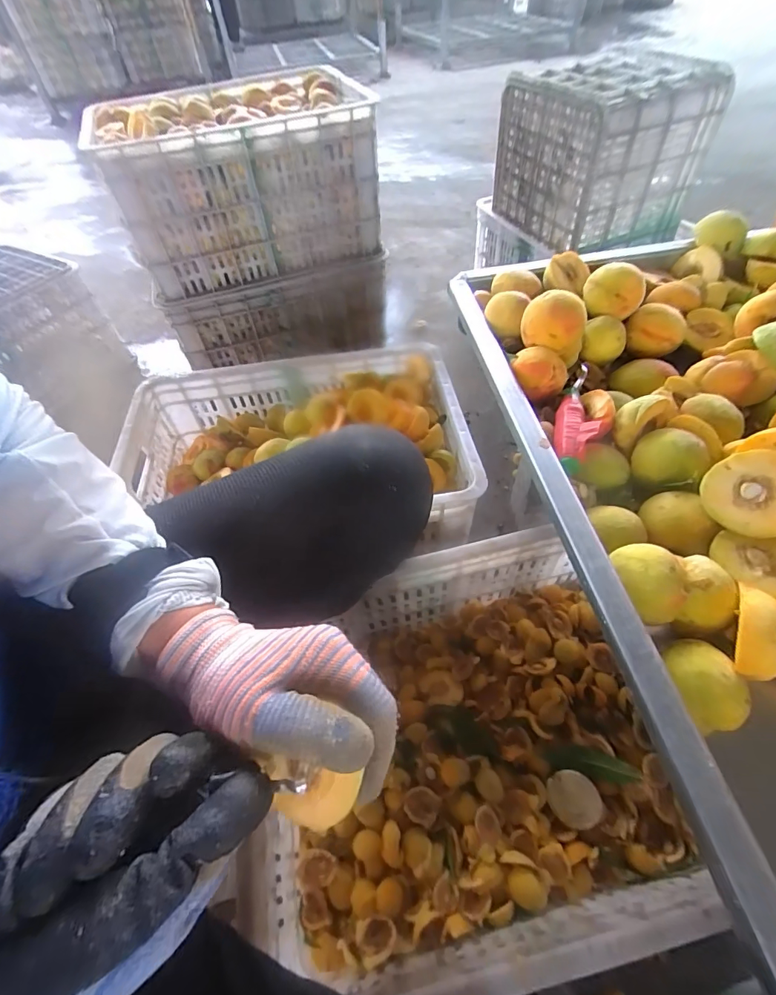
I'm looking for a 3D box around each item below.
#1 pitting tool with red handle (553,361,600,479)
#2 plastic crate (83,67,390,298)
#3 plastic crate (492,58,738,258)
[{"bbox_3d":[0.175,-0.077,0.410,0.033,0.018,0.135,11,54,13],"label":"pitting tool with red handle"},{"bbox_3d":[-0.301,-0.678,0.944,0.496,0.260,0.334,-18,53,-9],"label":"plastic crate"},{"bbox_3d":[0.454,-0.755,0.959,0.308,0.249,0.318,-19,54,-10],"label":"plastic crate"}]

